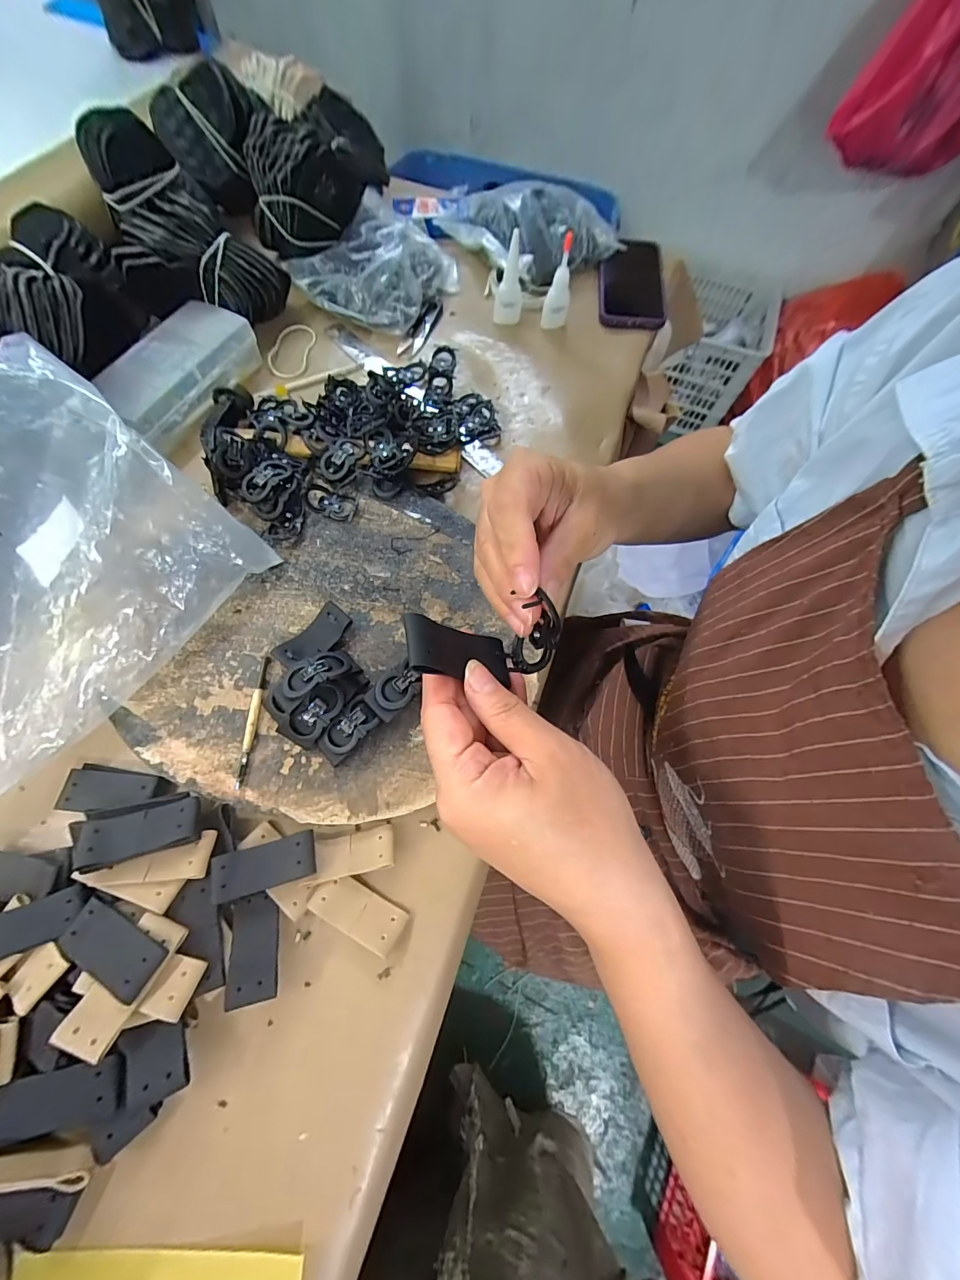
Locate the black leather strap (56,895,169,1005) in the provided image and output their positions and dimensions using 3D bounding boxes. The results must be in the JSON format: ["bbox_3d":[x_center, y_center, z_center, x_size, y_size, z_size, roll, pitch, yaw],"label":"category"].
[{"bbox_3d":[-0.208,0.173,0.241,0.059,0.004,0.026,25,58,13],"label":"black leather strap"}]

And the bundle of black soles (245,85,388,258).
[{"bbox_3d":[-0.168,-0.515,0.469,0.084,0.106,0.174,23,69,6],"label":"bundle of black soles"}]

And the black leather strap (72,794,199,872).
[{"bbox_3d":[-0.209,0.120,0.265,0.060,0.013,0.028,-9,52,-21],"label":"black leather strap"}]

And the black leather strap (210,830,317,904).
[{"bbox_3d":[-0.136,0.142,0.271,0.059,0.005,0.027,-10,60,-14],"label":"black leather strap"}]

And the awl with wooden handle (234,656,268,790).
[{"bbox_3d":[-0.162,0.056,0.305,0.008,0.007,0.093,1,68,-3],"label":"awl with wooden handle"}]

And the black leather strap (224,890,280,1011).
[{"bbox_3d":[-0.138,0.185,0.260,0.027,0.007,0.057,-9,45,-17],"label":"black leather strap"}]

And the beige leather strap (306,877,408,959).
[{"bbox_3d":[-0.077,0.174,0.275,0.059,0.014,0.025,29,70,8],"label":"beige leather strap"}]

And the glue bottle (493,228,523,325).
[{"bbox_3d":[0.034,-0.401,0.472,0.030,0.086,0.034,5,68,-1],"label":"glue bottle"}]

